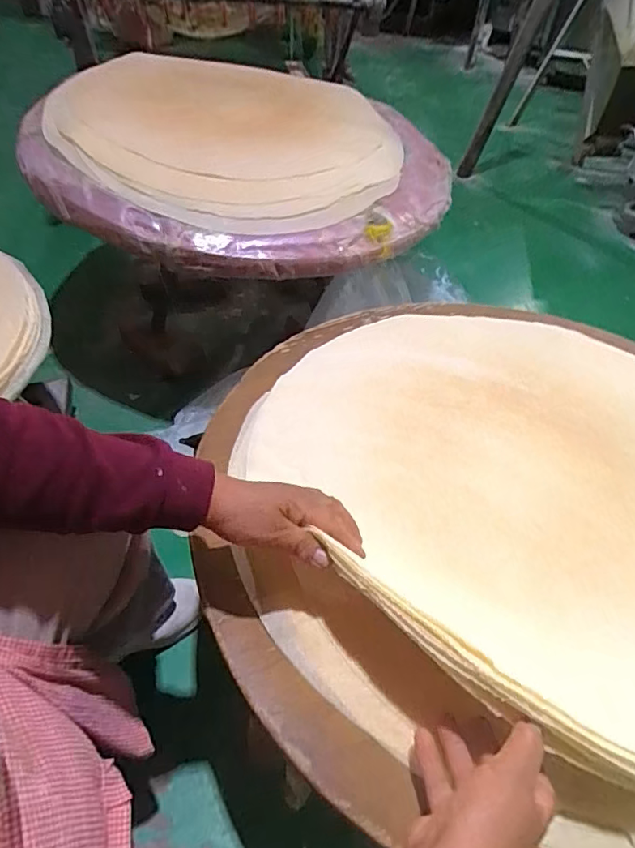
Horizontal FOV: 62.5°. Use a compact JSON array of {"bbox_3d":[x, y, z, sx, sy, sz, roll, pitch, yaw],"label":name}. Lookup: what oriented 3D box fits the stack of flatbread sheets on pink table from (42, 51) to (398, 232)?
[{"bbox_3d":[-0.148,-0.585,1.035,0.675,0.108,0.651,36,53,22],"label":"stack of flatbread sheets on pink table"}]

